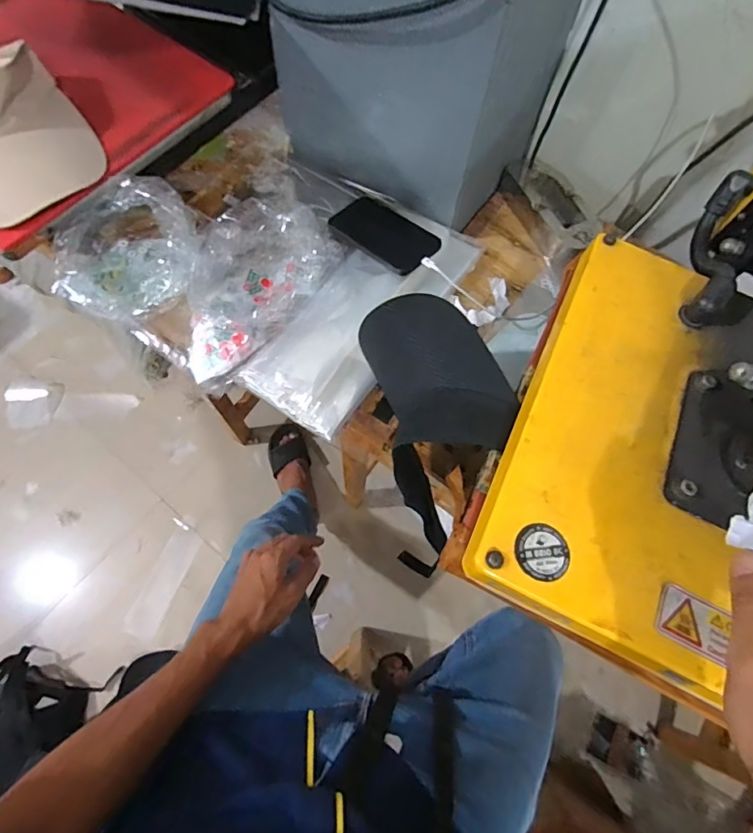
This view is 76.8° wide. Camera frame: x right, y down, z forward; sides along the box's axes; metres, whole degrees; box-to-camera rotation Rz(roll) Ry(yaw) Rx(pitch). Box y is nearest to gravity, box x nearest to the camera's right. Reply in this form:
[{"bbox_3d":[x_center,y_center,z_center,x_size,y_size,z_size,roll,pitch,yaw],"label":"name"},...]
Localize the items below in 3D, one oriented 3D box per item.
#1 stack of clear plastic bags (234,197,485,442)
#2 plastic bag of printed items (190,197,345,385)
[{"bbox_3d":[-0.012,-0.144,0.630,0.147,0.034,0.356,33,73,10],"label":"stack of clear plastic bags"},{"bbox_3d":[-0.167,-0.183,0.630,0.156,0.069,0.288,29,71,8],"label":"plastic bag of printed items"}]

